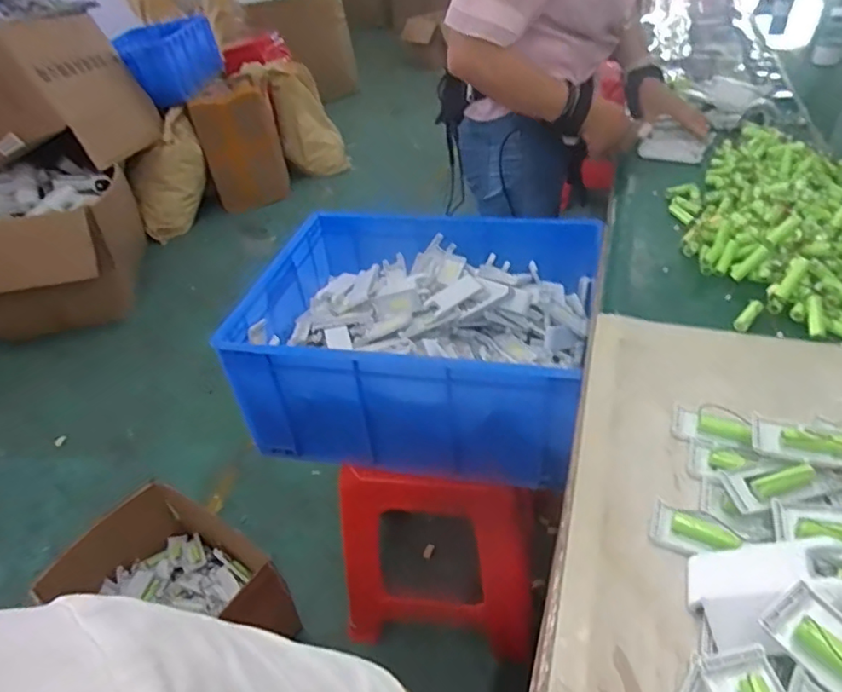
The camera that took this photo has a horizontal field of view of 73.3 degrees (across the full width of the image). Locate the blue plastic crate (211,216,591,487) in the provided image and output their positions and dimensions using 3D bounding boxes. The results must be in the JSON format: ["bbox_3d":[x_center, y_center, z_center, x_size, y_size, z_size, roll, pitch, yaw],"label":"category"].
[{"bbox_3d":[0.012,-0.029,0.938,0.489,0.217,0.442,5,40,11],"label":"blue plastic crate"}]

